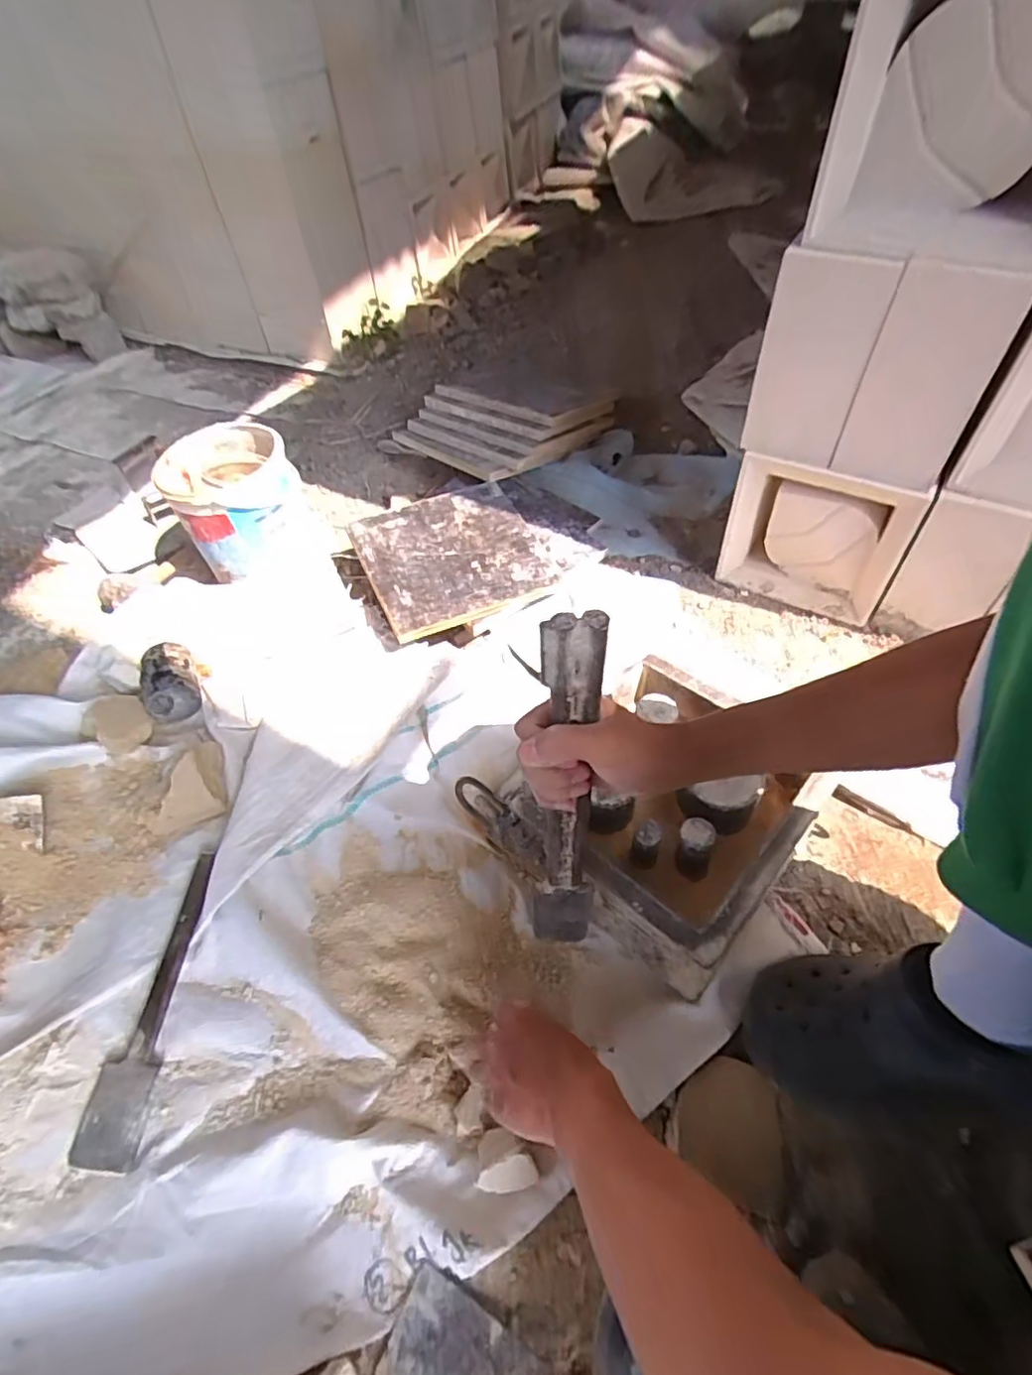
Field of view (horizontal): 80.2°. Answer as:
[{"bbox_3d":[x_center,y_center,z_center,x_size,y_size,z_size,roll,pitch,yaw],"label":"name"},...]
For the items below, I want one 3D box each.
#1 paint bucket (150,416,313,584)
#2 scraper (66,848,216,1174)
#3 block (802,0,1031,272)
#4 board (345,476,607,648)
[{"bbox_3d":[-0.407,-0.275,0.897,0.163,0.150,0.162,-3,50,4],"label":"paint bucket"},{"bbox_3d":[-0.353,0.295,0.598,0.053,0.013,0.275,-2,50,5],"label":"scraper"},{"bbox_3d":[0.360,-0.458,0.474,0.204,0.196,0.090,15,54,18],"label":"block"},{"bbox_3d":[-0.053,-0.208,0.900,0.336,0.018,0.244,-22,59,-20],"label":"board"}]

